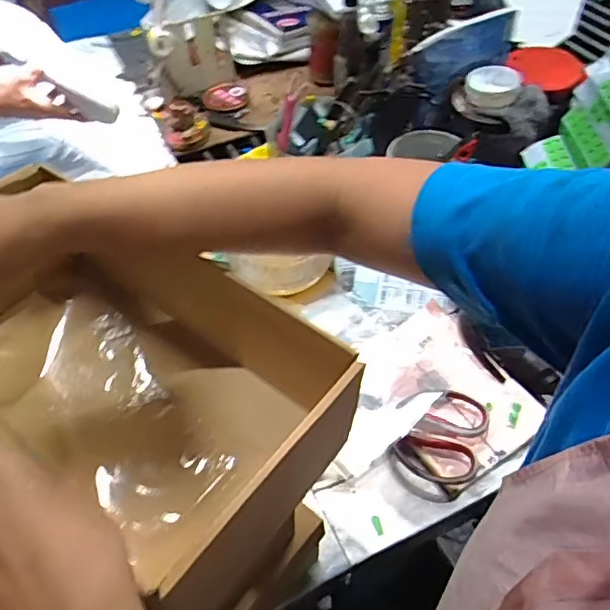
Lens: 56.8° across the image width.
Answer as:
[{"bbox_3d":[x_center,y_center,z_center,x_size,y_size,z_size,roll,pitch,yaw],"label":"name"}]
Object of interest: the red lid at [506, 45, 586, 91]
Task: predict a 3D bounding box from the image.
[{"bbox_3d":[0.397,-0.399,0.931,0.119,0.018,0.118,13,57,2],"label":"red lid"}]

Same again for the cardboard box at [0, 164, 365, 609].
[{"bbox_3d":[-0.130,0.046,0.404,0.311,0.118,0.160,32,58,26],"label":"cardboard box"}]

